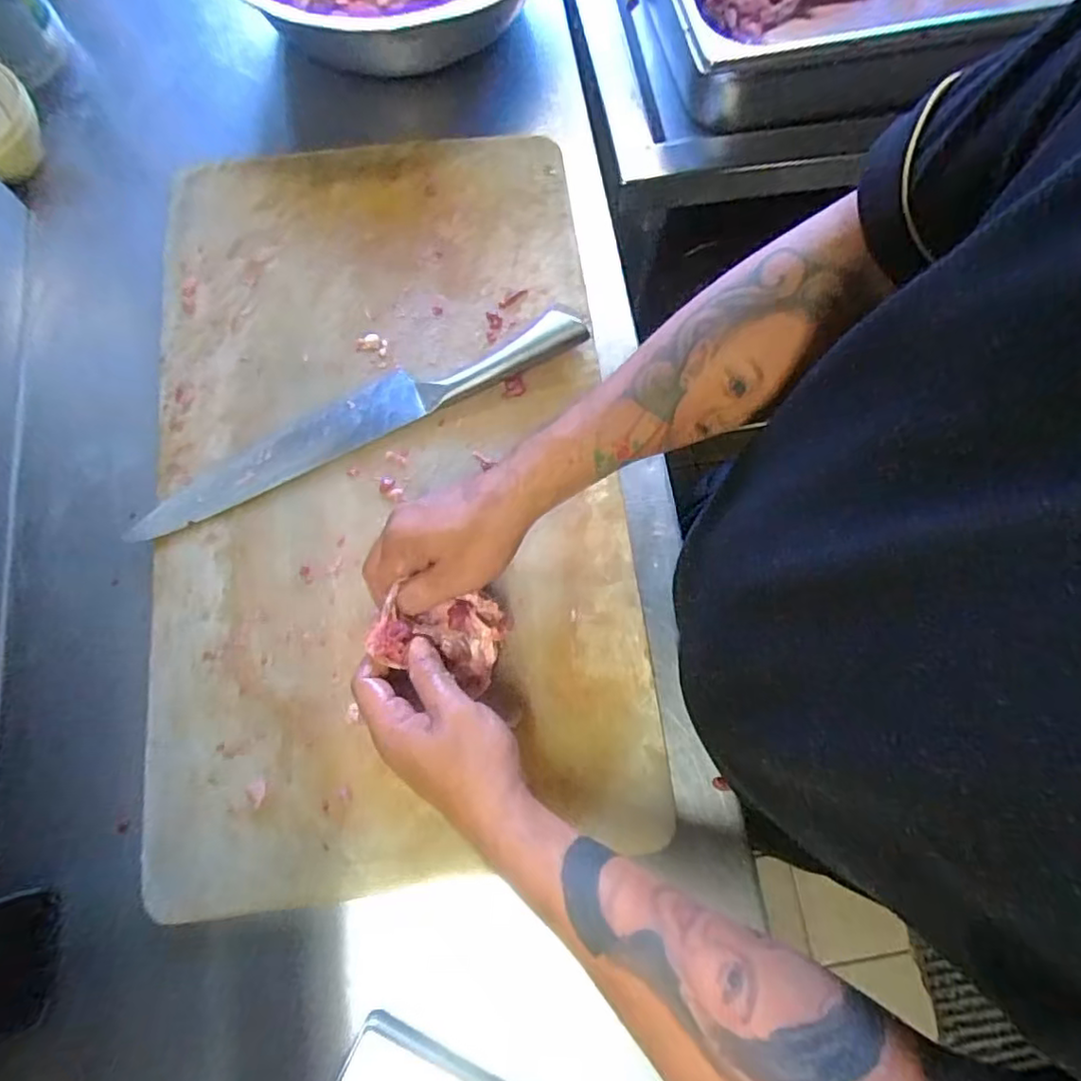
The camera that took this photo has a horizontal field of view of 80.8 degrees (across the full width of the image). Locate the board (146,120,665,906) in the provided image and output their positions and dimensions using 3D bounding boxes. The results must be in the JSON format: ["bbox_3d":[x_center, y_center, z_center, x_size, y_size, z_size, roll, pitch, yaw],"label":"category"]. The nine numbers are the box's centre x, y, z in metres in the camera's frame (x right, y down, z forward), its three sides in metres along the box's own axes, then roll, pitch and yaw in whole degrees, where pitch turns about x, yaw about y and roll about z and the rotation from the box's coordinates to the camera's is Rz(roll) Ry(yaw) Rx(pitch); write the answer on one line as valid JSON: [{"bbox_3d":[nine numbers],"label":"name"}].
[{"bbox_3d":[-0.119,-0.058,0.498,0.345,0.038,0.581,-7,75,-4],"label":"board"}]

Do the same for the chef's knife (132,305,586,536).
[{"bbox_3d":[-0.142,-0.101,0.495,0.376,0.025,0.048,-26,77,-8],"label":"chef's knife"}]

